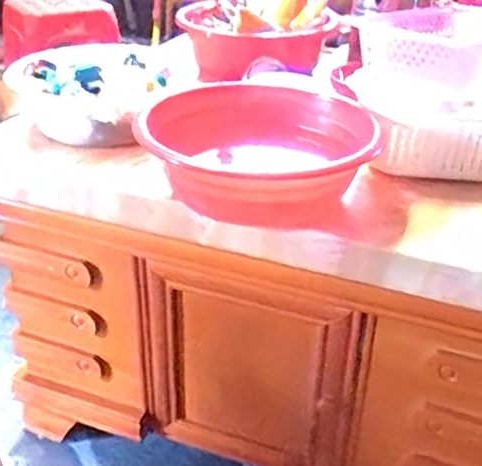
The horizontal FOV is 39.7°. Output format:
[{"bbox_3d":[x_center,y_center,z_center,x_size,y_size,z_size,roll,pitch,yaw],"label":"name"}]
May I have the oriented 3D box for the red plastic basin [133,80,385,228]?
[{"bbox_3d":[0.012,-0.106,0.858,0.299,0.089,0.286,1,30,-1],"label":"red plastic basin"}]

